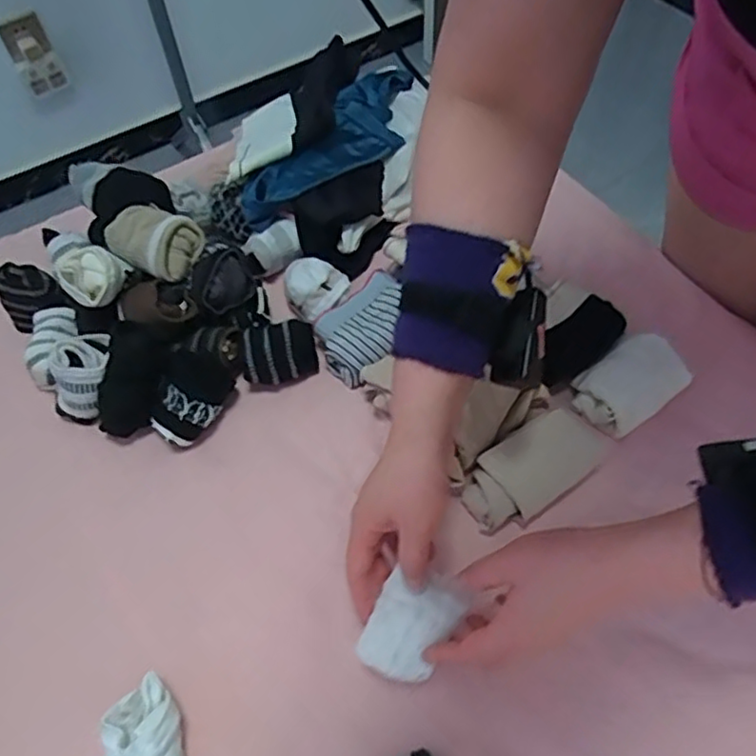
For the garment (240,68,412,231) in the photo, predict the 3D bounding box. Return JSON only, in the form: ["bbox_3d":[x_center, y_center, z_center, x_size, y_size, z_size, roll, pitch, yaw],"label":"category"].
[{"bbox_3d":[-0.043,-0.266,0.742,0.101,0.036,0.283,28,62,19],"label":"garment"}]

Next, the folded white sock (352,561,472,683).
[{"bbox_3d":[0.024,0.177,0.468,0.060,0.034,0.071,23,61,16],"label":"folded white sock"}]

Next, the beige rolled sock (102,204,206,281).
[{"bbox_3d":[-0.218,-0.133,0.626,0.089,0.042,0.065,18,60,14],"label":"beige rolled sock"}]

